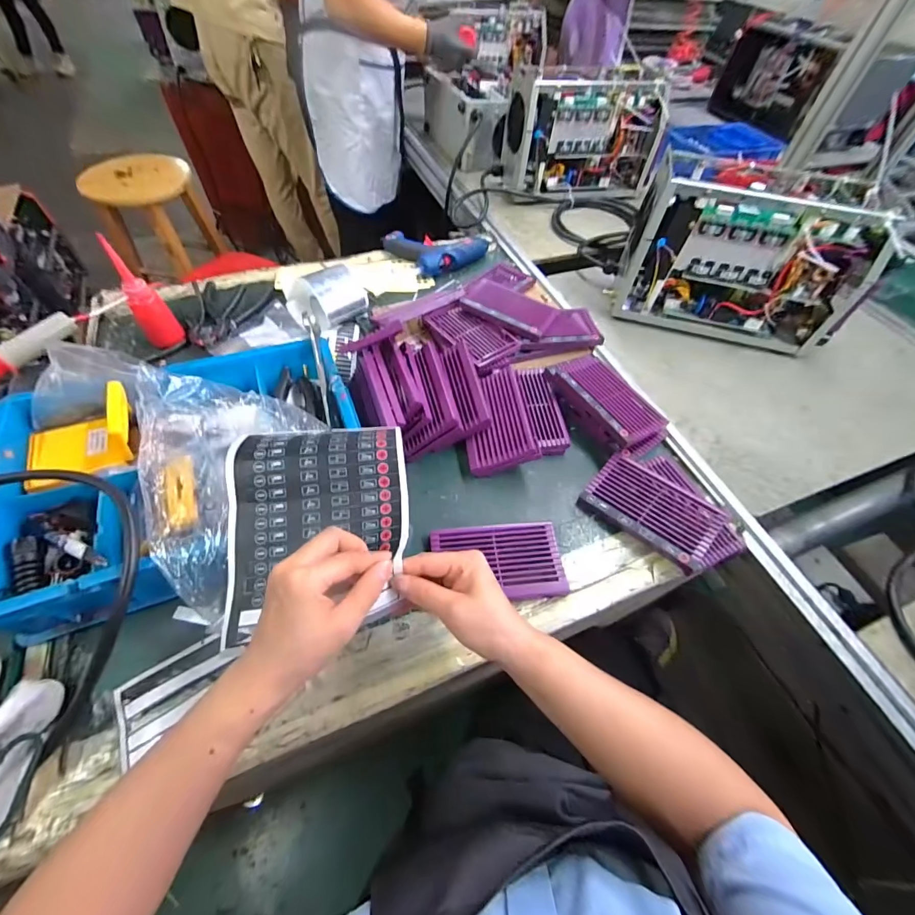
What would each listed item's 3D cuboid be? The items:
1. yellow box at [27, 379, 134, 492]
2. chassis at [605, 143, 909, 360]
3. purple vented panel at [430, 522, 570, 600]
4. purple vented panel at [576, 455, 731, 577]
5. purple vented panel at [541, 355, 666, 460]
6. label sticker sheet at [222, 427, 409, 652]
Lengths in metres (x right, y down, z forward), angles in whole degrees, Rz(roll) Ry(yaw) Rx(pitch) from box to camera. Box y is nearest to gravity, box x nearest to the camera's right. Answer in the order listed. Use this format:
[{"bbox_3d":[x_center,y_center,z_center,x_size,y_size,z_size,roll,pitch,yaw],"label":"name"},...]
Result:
[{"bbox_3d":[-0.428,-0.024,0.452,0.123,0.060,0.084,-20,59,-16],"label":"yellow box"},{"bbox_3d":[0.491,-0.341,0.697,0.359,0.228,0.145,14,56,6],"label":"chassis"},{"bbox_3d":[0.047,0.120,0.461,0.146,0.017,0.085,-2,55,-5],"label":"purple vented panel"},{"bbox_3d":[0.251,0.060,0.505,0.154,0.027,0.115,36,61,20],"label":"purple vented panel"},{"bbox_3d":[0.216,-0.085,0.582,0.099,0.036,0.183,-26,60,-20],"label":"purple vented panel"},{"bbox_3d":[-0.133,0.063,0.385,0.169,0.050,0.194,-5,56,-7],"label":"label sticker sheet"}]

